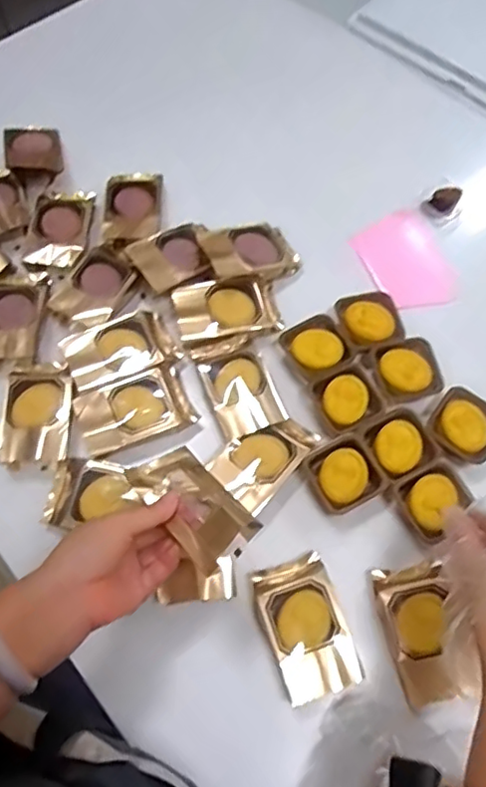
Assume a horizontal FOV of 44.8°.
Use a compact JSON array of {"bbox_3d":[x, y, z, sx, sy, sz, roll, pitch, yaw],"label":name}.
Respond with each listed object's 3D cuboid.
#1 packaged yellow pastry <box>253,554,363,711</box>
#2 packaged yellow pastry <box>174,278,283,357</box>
[{"bbox_3d":[0.053,0.202,0.508,0.067,0.031,0.108,-19,68,-8],"label":"packaged yellow pastry"},{"bbox_3d":[-0.016,-0.085,0.615,0.105,0.024,0.072,-15,67,-6],"label":"packaged yellow pastry"}]

